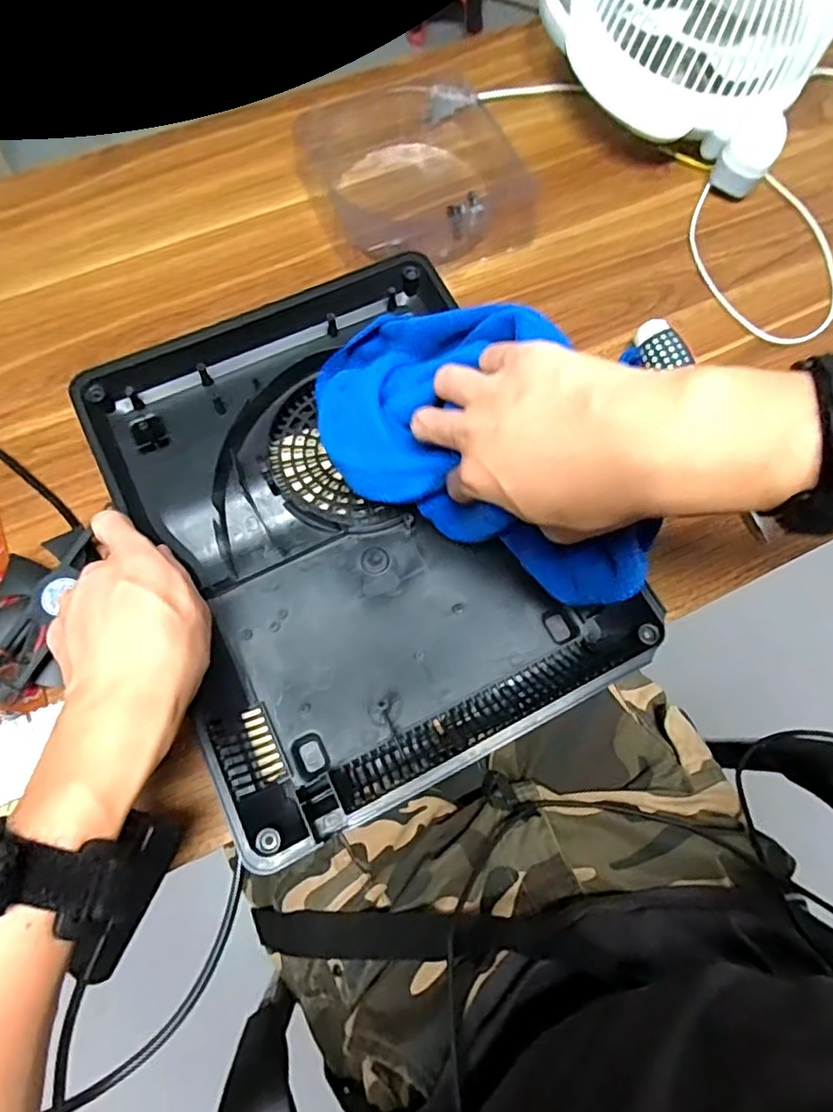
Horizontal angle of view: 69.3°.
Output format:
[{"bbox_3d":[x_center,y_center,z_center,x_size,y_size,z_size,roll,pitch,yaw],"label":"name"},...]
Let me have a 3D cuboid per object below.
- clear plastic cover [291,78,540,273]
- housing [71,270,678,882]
[{"bbox_3d":[-0.002,-0.337,0.533,0.179,0.042,0.188,-25,73,-10],"label":"clear plastic cover"},{"bbox_3d":[-0.047,-0.034,0.406,0.263,0.049,0.358,-25,73,-10],"label":"housing"}]

